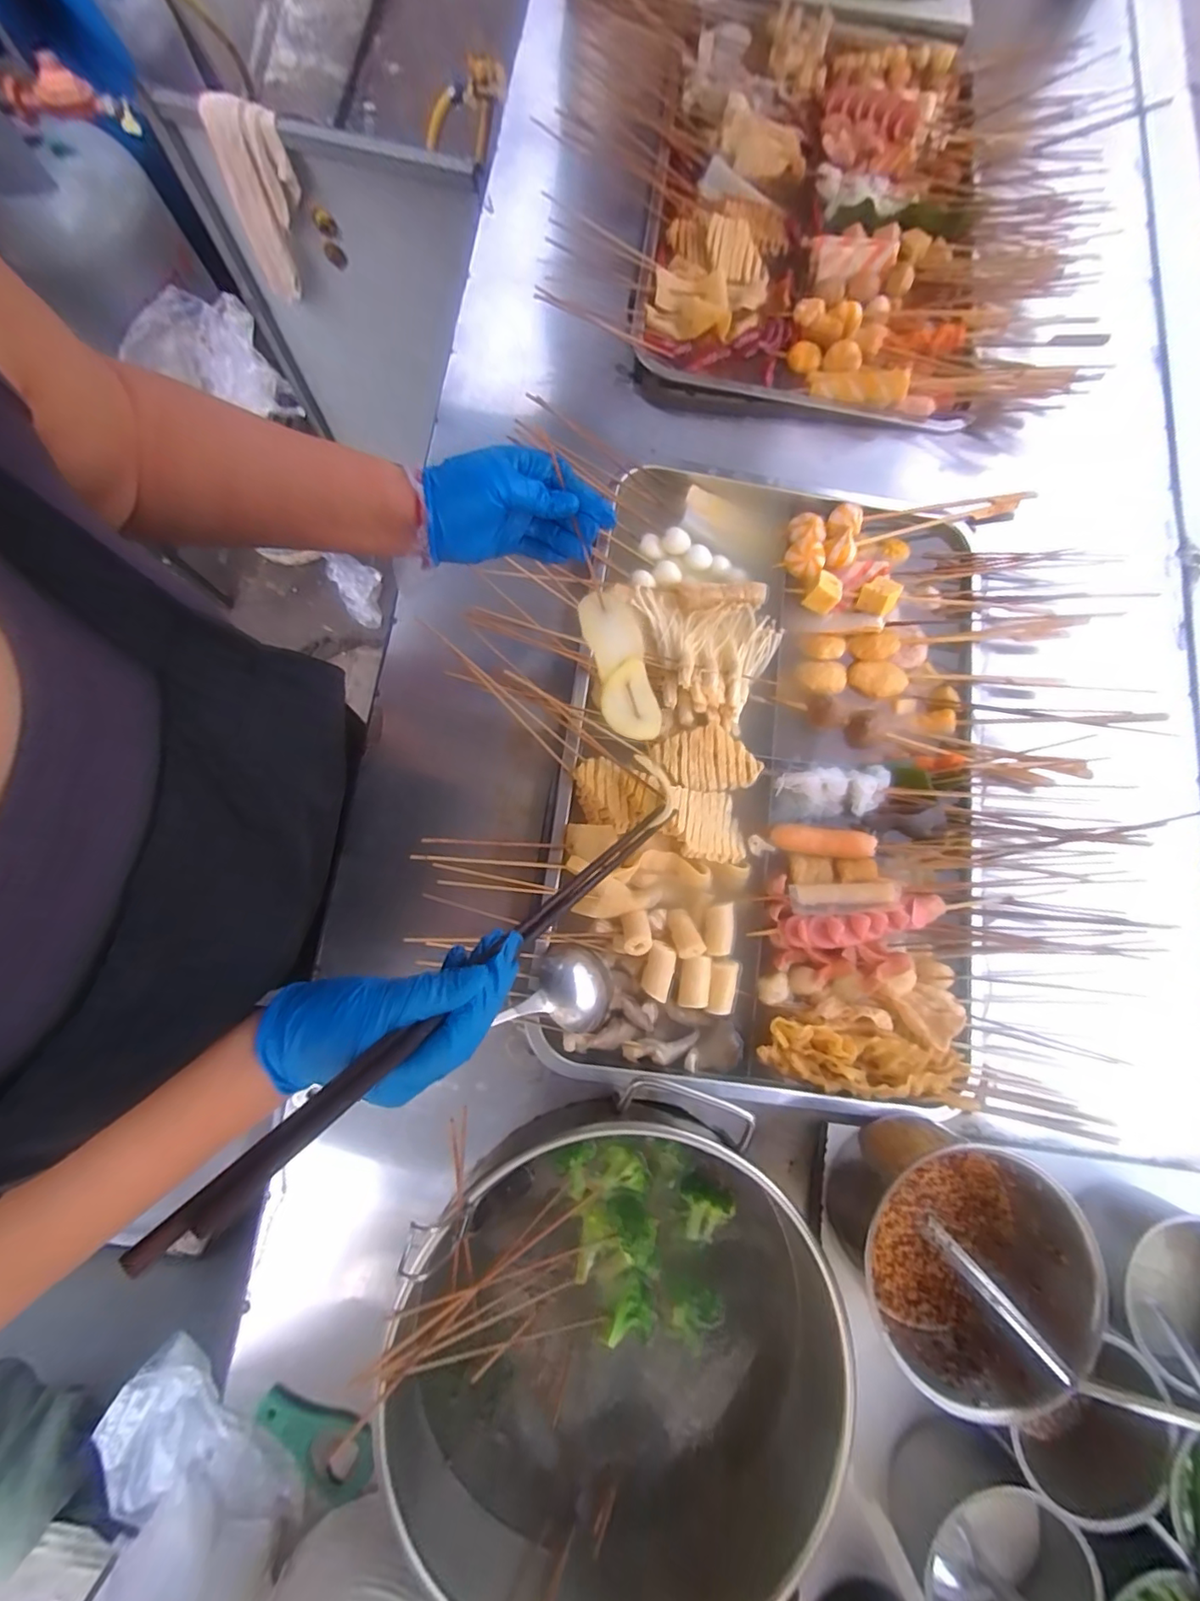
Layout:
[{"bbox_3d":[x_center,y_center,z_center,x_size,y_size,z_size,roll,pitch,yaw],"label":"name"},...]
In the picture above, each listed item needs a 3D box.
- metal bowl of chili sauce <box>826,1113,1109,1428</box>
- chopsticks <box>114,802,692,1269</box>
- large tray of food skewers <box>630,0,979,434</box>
[{"bbox_3d":[0.252,0.321,0.398,0.137,0.096,0.140,1,79,-4],"label":"metal bowl of chili sauce"},{"bbox_3d":[-0.058,0.092,0.332,0.018,0.021,0.379,47,44,7],"label":"chopsticks"},{"bbox_3d":[0.246,-0.697,0.631,0.359,0.039,0.552,9,78,-2],"label":"large tray of food skewers"}]

